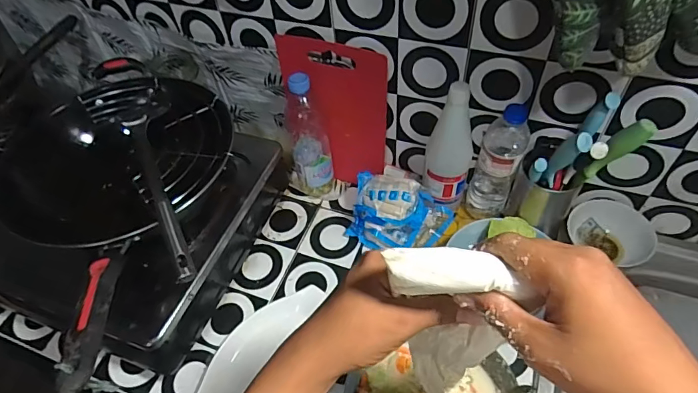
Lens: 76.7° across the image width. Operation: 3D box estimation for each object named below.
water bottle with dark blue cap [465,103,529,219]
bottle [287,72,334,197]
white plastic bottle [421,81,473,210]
[{"bbox_3d":[0.234,-0.047,0.700,0.064,0.230,0.068,17,55,18],"label":"water bottle with dark blue cap"},{"bbox_3d":[-0.069,-0.095,0.761,0.072,0.246,0.059,-11,52,-3],"label":"bottle"},{"bbox_3d":[0.158,-0.079,0.690,0.070,0.224,0.080,9,53,12],"label":"white plastic bottle"}]

